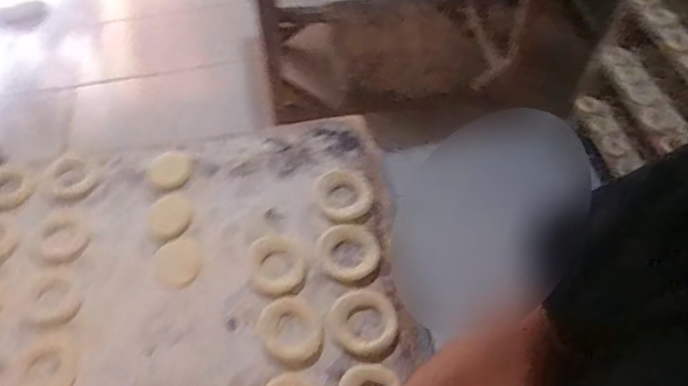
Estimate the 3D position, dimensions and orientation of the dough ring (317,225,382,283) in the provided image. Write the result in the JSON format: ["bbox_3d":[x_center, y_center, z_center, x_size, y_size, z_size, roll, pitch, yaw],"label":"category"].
[{"bbox_3d":[0.005,0.068,0.633,0.069,0.006,0.068,-1,53,2],"label":"dough ring"}]

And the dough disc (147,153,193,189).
[{"bbox_3d":[-0.219,-0.030,0.706,0.048,0.009,0.053,18,56,16],"label":"dough disc"}]

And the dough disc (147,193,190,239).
[{"bbox_3d":[-0.208,0.027,0.663,0.050,0.007,0.057,-20,55,-12],"label":"dough disc"}]

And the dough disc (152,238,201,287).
[{"bbox_3d":[-0.190,0.079,0.633,0.052,0.004,0.058,-4,53,0],"label":"dough disc"}]

